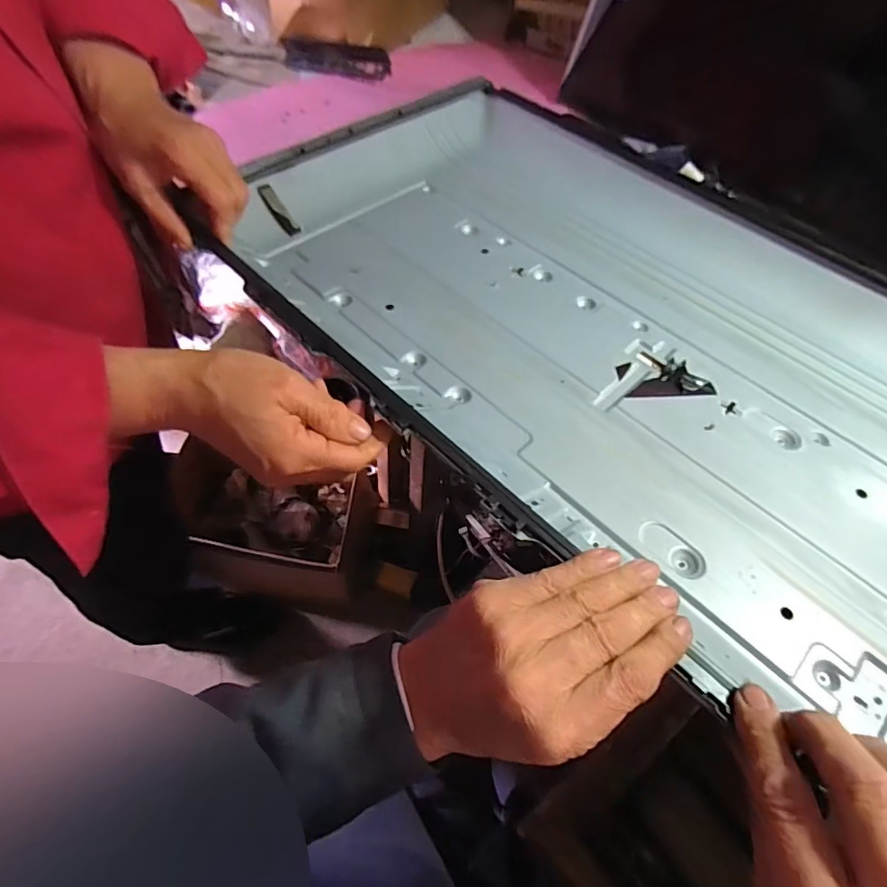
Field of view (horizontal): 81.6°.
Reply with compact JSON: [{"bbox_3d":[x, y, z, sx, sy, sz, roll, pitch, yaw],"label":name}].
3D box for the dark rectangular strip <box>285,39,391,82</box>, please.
[{"bbox_3d":[-0.148,-0.523,0.694,0.168,0.031,0.032,20,58,12],"label":"dark rectangular strip"}]

